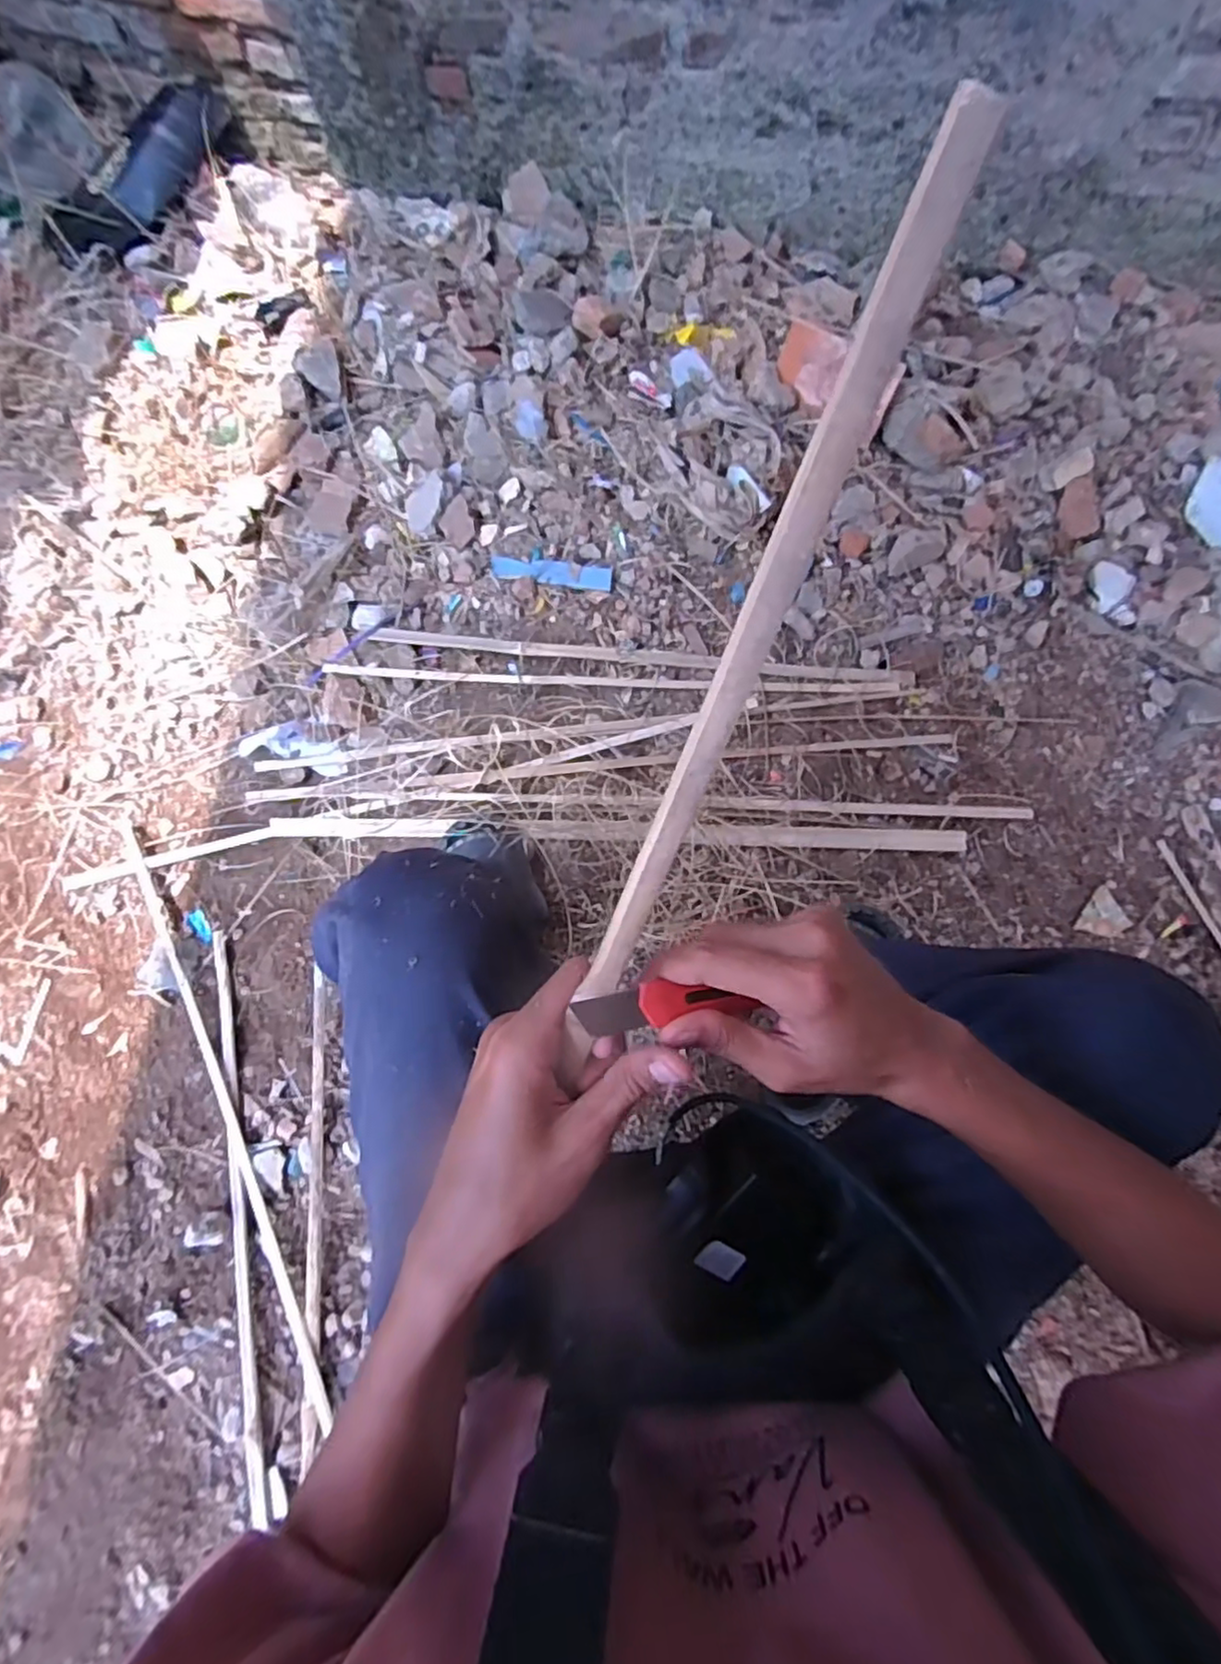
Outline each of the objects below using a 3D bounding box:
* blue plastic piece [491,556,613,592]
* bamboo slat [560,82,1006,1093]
[{"bbox_3d":[-0.093,-0.416,1.078,0.189,0.012,0.047,5,77,-1],"label":"blue plastic piece"},{"bbox_3d":[0.037,-0.039,0.251,0.016,0.010,0.355,23,115,3],"label":"bamboo slat"}]

